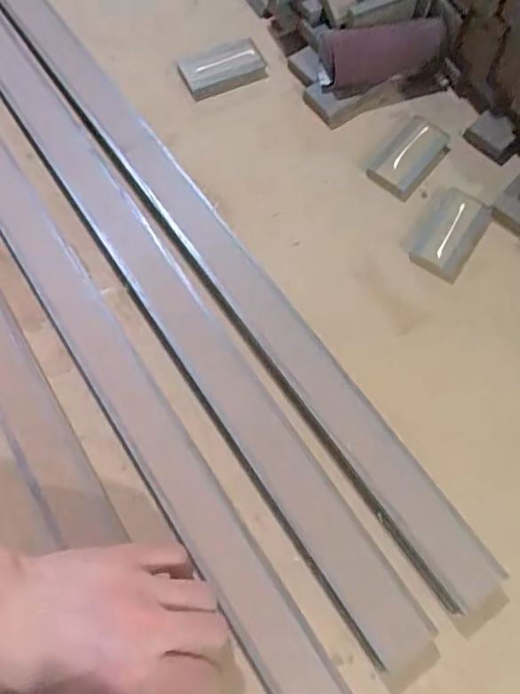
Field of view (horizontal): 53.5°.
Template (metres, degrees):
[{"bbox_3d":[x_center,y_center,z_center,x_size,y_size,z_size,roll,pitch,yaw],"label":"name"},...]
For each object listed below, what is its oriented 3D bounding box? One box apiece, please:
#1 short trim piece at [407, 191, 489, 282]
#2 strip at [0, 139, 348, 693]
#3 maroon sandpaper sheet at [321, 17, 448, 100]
[{"bbox_3d":[0.168,-0.099,0.451,0.045,0.008,0.085,31,71,10],"label":"short trim piece"},{"bbox_3d":[-0.156,-0.042,0.411,0.043,0.029,0.685,-32,73,-13],"label":"strip"},{"bbox_3d":[0.114,-0.280,0.496,0.118,0.035,0.051,-16,70,-8],"label":"maroon sandpaper sheet"}]

